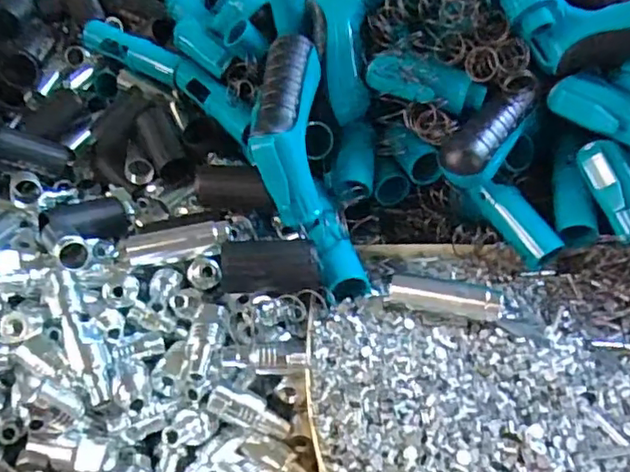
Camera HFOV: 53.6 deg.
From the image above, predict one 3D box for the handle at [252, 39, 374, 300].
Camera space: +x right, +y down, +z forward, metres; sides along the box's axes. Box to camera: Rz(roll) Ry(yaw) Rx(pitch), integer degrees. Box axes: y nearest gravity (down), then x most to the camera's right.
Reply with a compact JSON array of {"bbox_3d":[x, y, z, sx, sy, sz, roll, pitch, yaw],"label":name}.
[{"bbox_3d":[-0.012,-0.050,0.446,0.065,0.056,0.198,-12,82,-16],"label":"handle"}]

